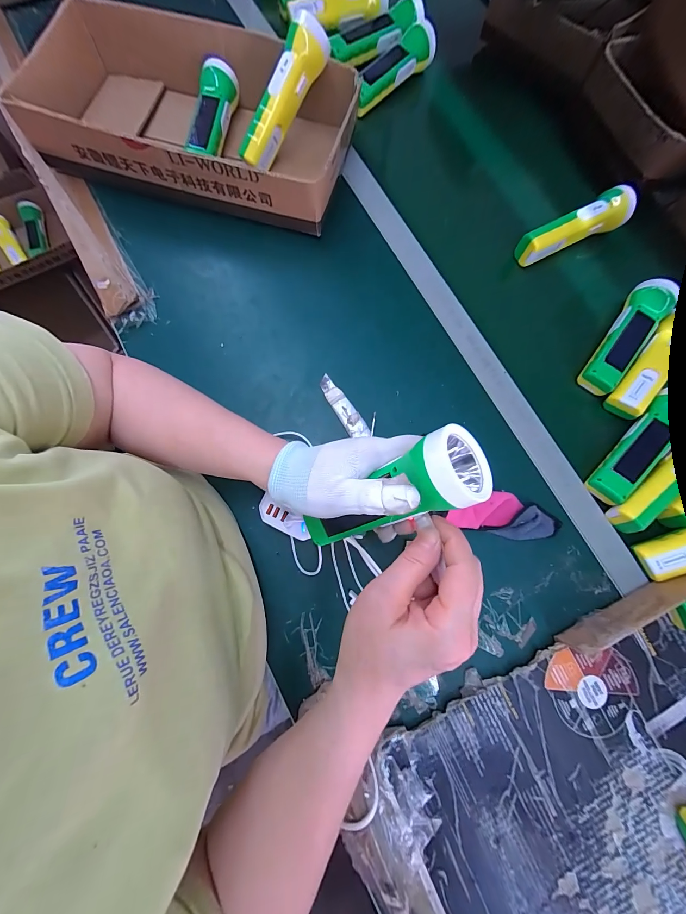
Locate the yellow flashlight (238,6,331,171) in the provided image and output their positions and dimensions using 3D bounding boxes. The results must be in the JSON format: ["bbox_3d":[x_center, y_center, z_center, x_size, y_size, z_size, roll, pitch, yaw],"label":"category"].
[{"bbox_3d":[-0.082,-0.475,0.433,0.044,0.053,0.169,40,107,7],"label":"yellow flashlight"}]

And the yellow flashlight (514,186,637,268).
[{"bbox_3d":[0.339,-0.330,0.471,0.178,0.038,0.048,-31,80,-7],"label":"yellow flashlight"}]

